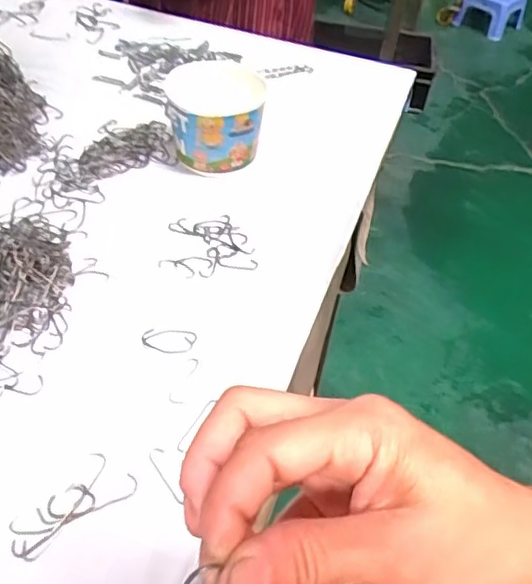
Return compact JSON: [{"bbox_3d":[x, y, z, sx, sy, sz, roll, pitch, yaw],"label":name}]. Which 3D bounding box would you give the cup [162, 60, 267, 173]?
[{"bbox_3d":[-0.048,-0.162,0.561,0.085,0.081,0.079,3,48,-3],"label":"cup"}]

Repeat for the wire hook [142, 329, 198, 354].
[{"bbox_3d":[-0.071,0.035,0.433,0.039,0.004,0.022,6,48,0],"label":"wire hook"}]

